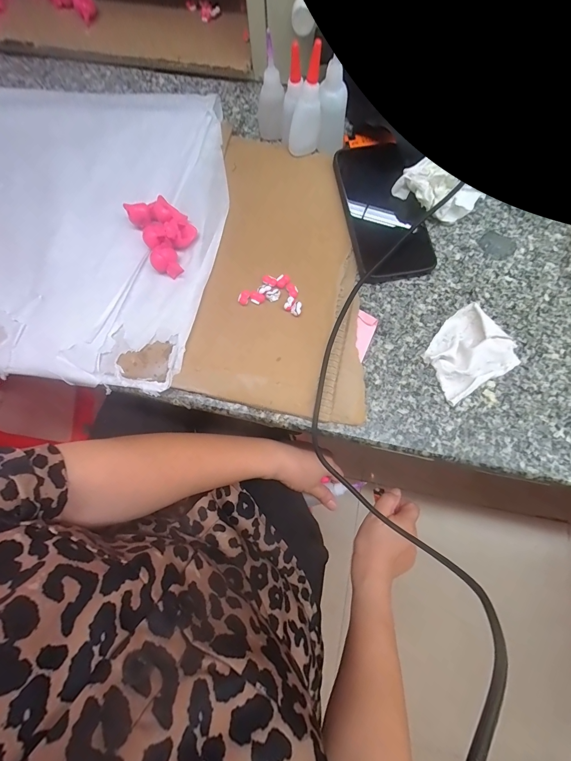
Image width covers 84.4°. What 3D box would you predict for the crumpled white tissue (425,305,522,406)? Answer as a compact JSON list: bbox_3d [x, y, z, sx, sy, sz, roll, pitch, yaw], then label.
[{"bbox_3d":[0.170,-0.027,0.296,0.073,0.019,0.069,-29,78,-7],"label":"crumpled white tissue"}]

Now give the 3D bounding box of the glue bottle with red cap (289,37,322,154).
[{"bbox_3d":[0.024,-0.285,0.326,0.028,0.089,0.017,21,54,5],"label":"glue bottle with red cap"}]

